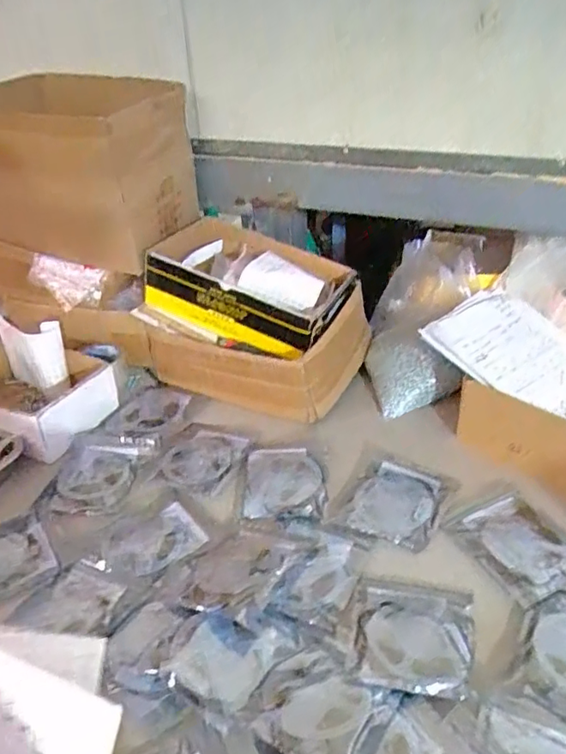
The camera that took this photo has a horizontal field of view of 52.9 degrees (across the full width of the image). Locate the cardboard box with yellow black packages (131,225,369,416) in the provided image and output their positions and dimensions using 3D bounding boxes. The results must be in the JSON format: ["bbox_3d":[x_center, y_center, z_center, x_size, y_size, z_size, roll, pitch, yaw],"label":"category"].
[{"bbox_3d":[-0.039,-0.109,0.985,0.346,0.210,0.253,17,37,27],"label":"cardboard box with yellow black packages"}]

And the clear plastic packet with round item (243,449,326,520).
[{"bbox_3d":[0.001,0.142,0.784,0.105,0.009,0.131,-1,32,1],"label":"clear plastic packet with round item"}]

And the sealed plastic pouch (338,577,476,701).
[{"bbox_3d":[0.129,0.259,0.578,0.126,0.015,0.130,5,33,11],"label":"sealed plastic pouch"}]

